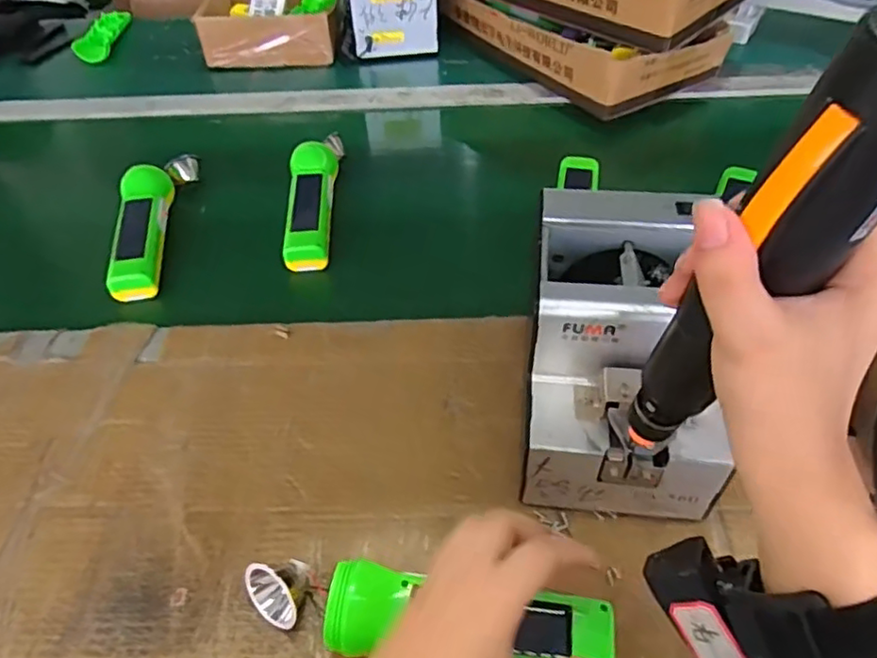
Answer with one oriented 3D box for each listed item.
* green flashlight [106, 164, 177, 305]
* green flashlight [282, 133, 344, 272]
[{"bbox_3d":[-0.305,-0.105,0.626,0.046,0.031,0.175,-7,48,-5],"label":"green flashlight"},{"bbox_3d":[-0.136,-0.145,0.661,0.048,0.032,0.199,-2,48,1],"label":"green flashlight"}]

